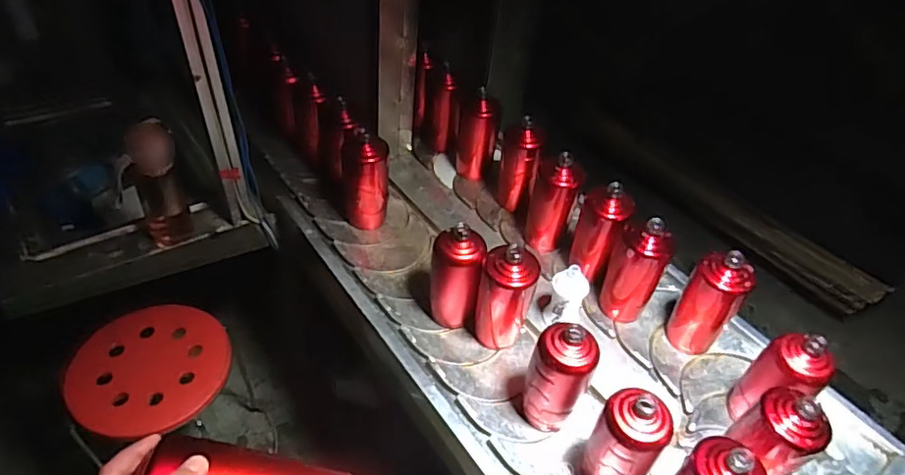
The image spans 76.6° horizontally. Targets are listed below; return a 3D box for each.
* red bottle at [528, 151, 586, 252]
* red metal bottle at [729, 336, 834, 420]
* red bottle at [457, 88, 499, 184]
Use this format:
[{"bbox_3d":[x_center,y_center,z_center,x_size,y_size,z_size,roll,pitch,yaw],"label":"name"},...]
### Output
[{"bbox_3d":[0.186,-0.060,1.046,0.075,0.178,0.067,10,43,7],"label":"red bottle"},{"bbox_3d":[0.452,0.207,0.799,0.068,0.180,0.074,13,43,9],"label":"red metal bottle"},{"bbox_3d":[0.053,-0.219,1.192,0.078,0.168,0.087,4,42,0],"label":"red bottle"}]

